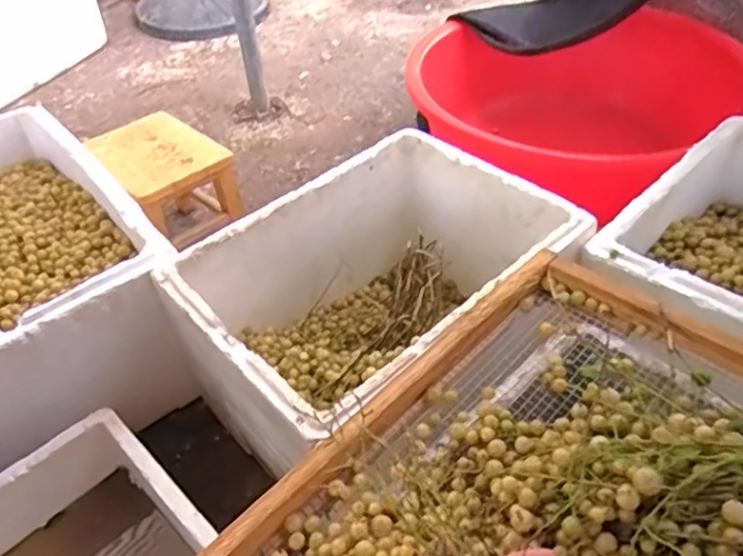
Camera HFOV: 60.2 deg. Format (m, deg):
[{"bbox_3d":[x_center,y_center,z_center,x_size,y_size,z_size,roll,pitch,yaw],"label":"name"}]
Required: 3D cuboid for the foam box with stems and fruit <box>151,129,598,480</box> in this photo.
[{"bbox_3d":[0.008,0.037,0.891,0.457,0.242,0.353,-32,48,-26],"label":"foam box with stems and fruit"}]

